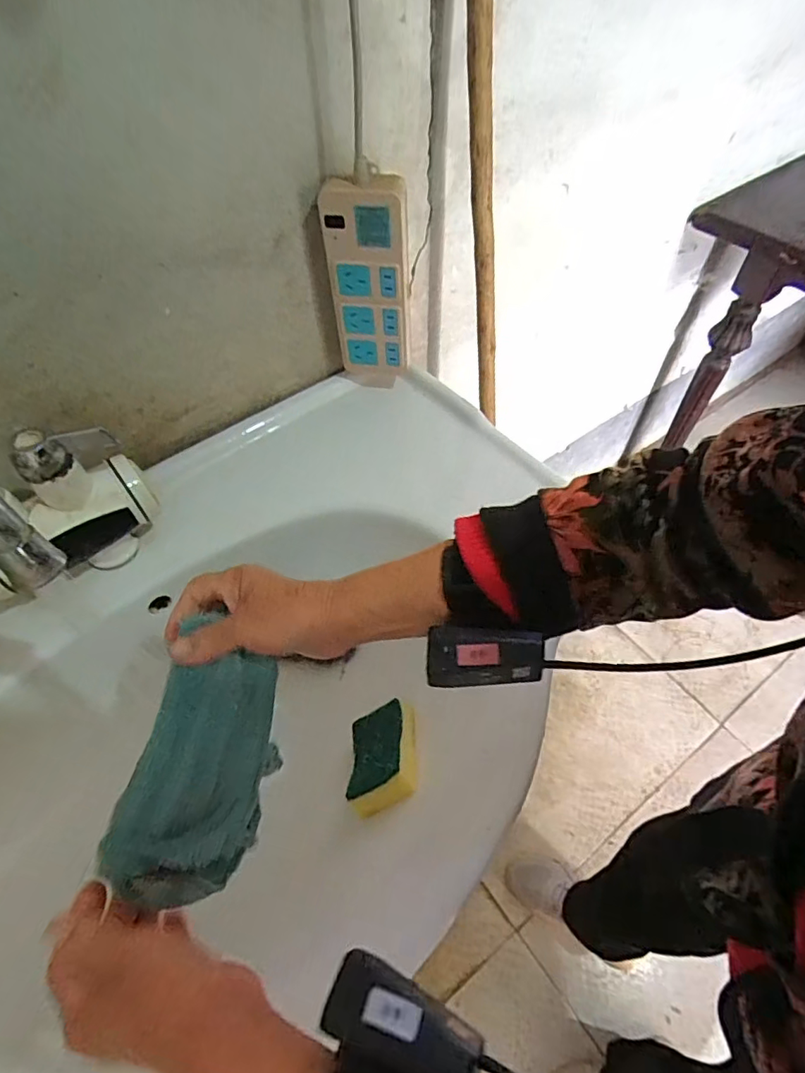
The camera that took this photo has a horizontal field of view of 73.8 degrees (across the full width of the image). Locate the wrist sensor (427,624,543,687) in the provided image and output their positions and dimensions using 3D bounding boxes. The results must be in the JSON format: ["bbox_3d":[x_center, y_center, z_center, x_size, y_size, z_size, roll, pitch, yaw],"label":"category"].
[{"bbox_3d":[0.049,0.071,0.322,0.068,0.022,0.027,-1,56,0],"label":"wrist sensor"}]

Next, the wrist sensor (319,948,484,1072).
[{"bbox_3d":[0.000,0.215,0.236,0.068,0.017,0.032,19,58,13],"label":"wrist sensor"}]

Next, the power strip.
[{"bbox_3d":[-0.035,-0.256,0.566,0.076,0.224,0.034,-11,56,-6],"label":"power strip"}]

